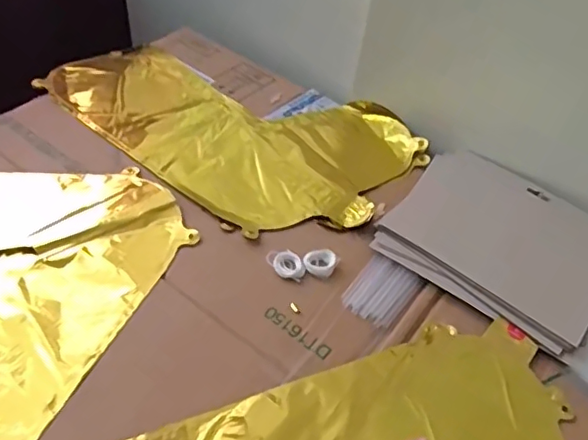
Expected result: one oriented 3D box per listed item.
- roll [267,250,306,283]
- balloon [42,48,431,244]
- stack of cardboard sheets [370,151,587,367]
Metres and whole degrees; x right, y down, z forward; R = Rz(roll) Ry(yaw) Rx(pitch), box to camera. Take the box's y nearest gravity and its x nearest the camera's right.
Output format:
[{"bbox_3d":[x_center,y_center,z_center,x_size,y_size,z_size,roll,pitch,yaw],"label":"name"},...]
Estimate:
[{"bbox_3d":[-0.007,0.039,0.509,0.035,0.006,0.025,24,49,15],"label":"roll"},{"bbox_3d":[-0.074,-0.115,0.657,0.400,0.027,0.245,33,52,22],"label":"balloon"},{"bbox_3d":[0.202,0.013,0.554,0.199,0.014,0.194,32,51,21],"label":"stack of cardboard sheets"}]

